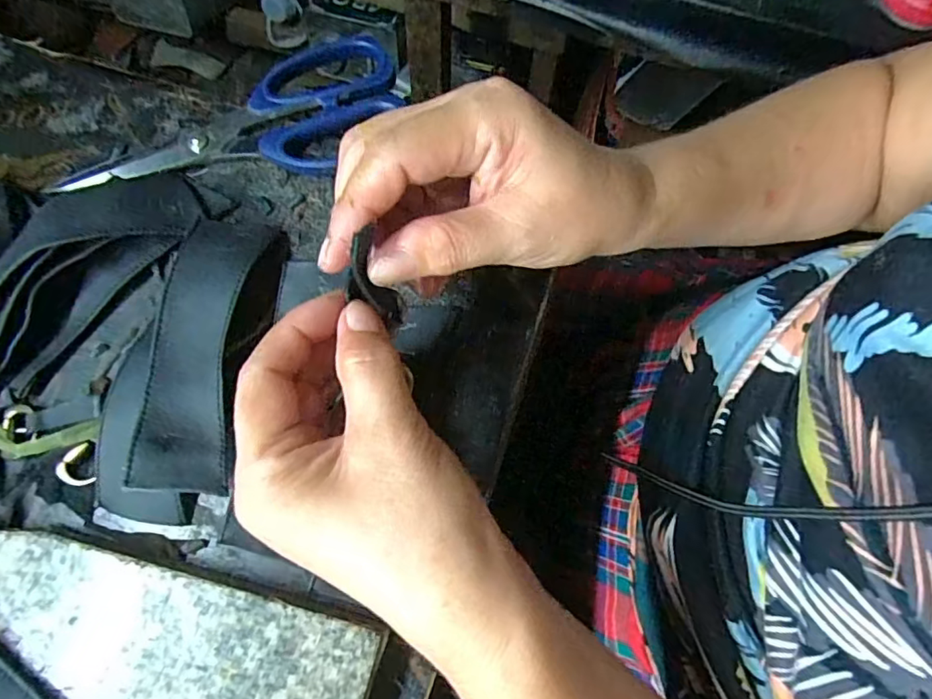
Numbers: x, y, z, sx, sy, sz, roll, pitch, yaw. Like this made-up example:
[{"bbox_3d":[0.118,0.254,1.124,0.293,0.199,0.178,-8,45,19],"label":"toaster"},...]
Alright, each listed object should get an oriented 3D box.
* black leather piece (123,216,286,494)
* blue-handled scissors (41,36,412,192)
[{"bbox_3d":[-0.118,-0.004,0.242,0.040,0.012,0.130,4,71,-6],"label":"black leather piece"},{"bbox_3d":[-0.126,-0.124,0.286,0.178,0.013,0.082,-7,74,-2],"label":"blue-handled scissors"}]

